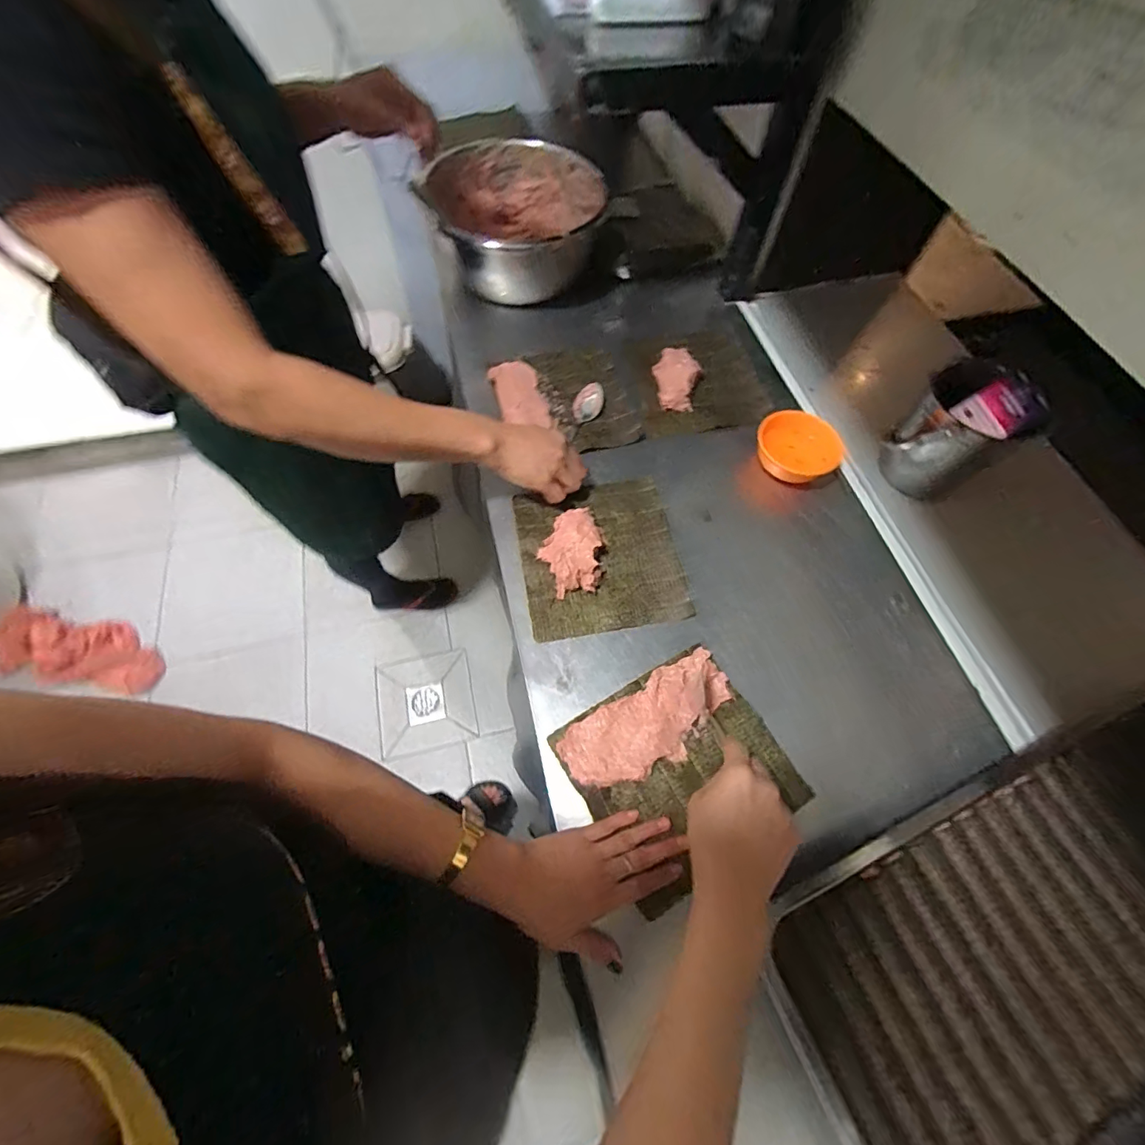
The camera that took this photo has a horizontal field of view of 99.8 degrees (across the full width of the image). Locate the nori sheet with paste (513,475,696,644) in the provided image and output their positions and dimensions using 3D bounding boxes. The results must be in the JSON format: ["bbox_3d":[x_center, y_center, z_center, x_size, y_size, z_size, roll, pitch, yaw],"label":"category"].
[{"bbox_3d":[0.033,-0.028,0.581,0.185,0.040,0.198,-9,63,-5],"label":"nori sheet with paste"}]

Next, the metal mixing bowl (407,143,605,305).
[{"bbox_3d":[-0.102,-0.561,0.796,0.274,0.136,0.274,1,63,-2],"label":"metal mixing bowl"}]

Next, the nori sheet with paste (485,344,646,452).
[{"bbox_3d":[-0.011,-0.254,0.703,0.187,0.015,0.196,-14,64,-8],"label":"nori sheet with paste"}]

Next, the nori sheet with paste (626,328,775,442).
[{"bbox_3d":[0.187,-0.296,0.726,0.199,0.022,0.202,-8,63,-5],"label":"nori sheet with paste"}]

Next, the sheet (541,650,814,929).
[{"bbox_3d":[0.106,0.191,0.483,0.197,0.014,0.180,-29,67,-15],"label":"sheet"}]

